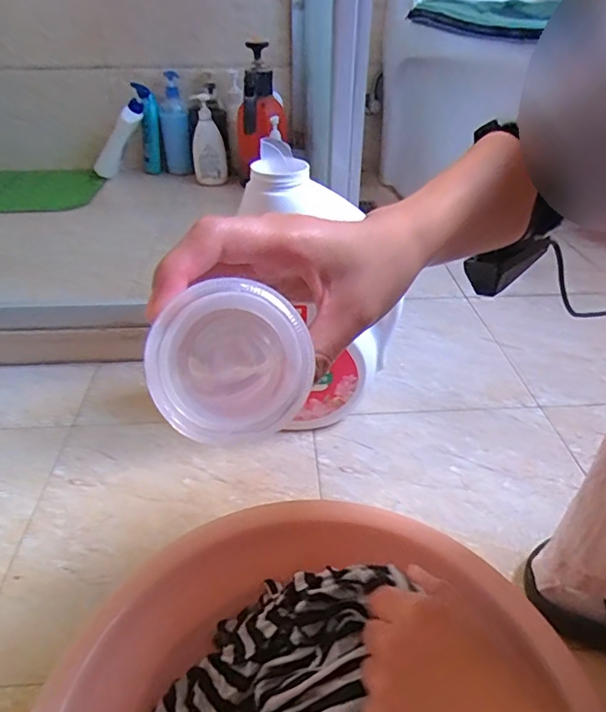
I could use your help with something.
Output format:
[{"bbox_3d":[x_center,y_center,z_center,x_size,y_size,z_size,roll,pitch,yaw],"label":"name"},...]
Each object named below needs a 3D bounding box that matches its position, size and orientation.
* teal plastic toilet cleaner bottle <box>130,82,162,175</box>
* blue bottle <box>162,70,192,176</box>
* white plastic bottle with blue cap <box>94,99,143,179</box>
[{"bbox_3d":[-0.423,-0.625,1.440,0.059,0.232,0.056,-8,35,2],"label":"teal plastic toilet cleaner bottle"},{"bbox_3d":[-0.362,-0.652,1.460,0.063,0.247,0.059,8,39,23],"label":"blue bottle"},{"bbox_3d":[-0.512,-0.602,1.434,0.059,0.234,0.052,23,22,-33],"label":"white plastic bottle with blue cap"}]

